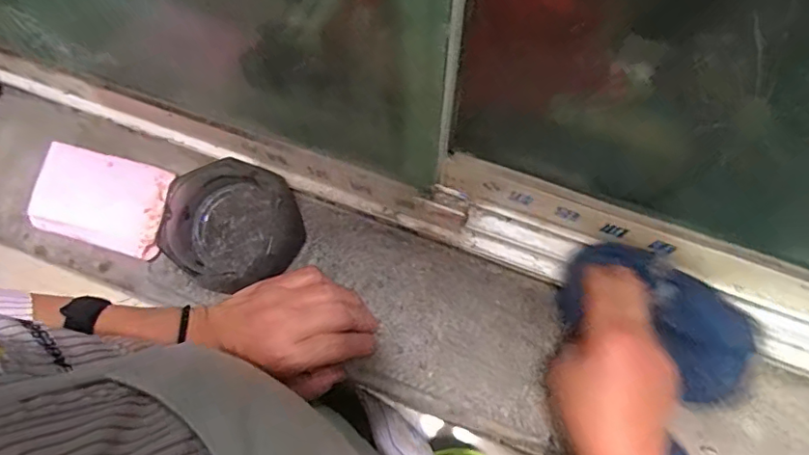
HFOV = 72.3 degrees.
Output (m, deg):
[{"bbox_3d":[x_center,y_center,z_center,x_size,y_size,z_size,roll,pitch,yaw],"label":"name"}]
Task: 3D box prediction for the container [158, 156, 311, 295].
[{"bbox_3d":[-0.144,-0.003,0.463,0.107,0.055,0.097,-30,74,-7],"label":"container"}]

